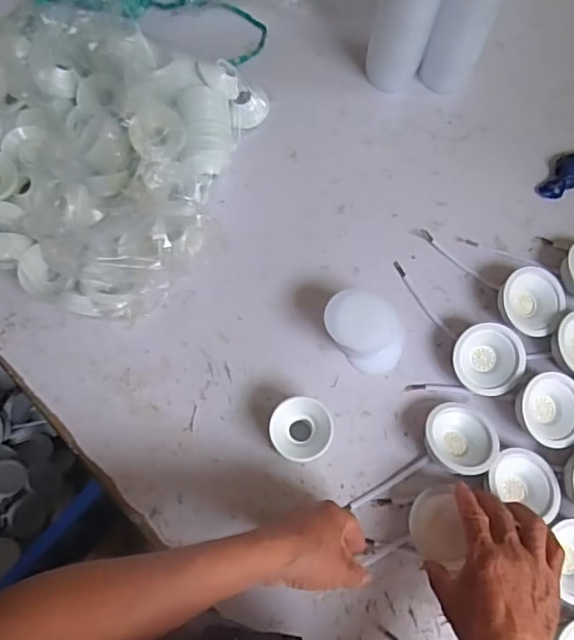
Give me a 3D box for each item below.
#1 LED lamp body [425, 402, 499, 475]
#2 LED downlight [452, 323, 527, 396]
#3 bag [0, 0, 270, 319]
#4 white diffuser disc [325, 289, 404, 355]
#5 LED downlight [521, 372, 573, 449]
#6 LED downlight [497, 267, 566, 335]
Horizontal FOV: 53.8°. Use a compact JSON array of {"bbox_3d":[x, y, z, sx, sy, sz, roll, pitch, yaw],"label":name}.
[{"bbox_3d":[0.170,0.116,0.557,0.069,0.034,0.069,-1,72,-1],"label":"LED lamp body"},{"bbox_3d":[0.206,0.042,0.579,0.066,0.036,0.071,0,72,-1],"label":"LED downlight"},{"bbox_3d":[-0.234,-0.194,0.586,0.326,0.160,0.307,20,73,6],"label":"bag"},{"bbox_3d":[0.074,0.002,0.551,0.070,0.015,0.058,-1,74,-1],"label":"white diffuser disc"},{"bbox_3d":[0.264,0.090,0.564,0.067,0.029,0.070,-4,72,-2],"label":"LED downlight"},{"bbox_3d":[0.255,-0.017,0.597,0.065,0.035,0.072,42,77,12],"label":"LED downlight"}]

